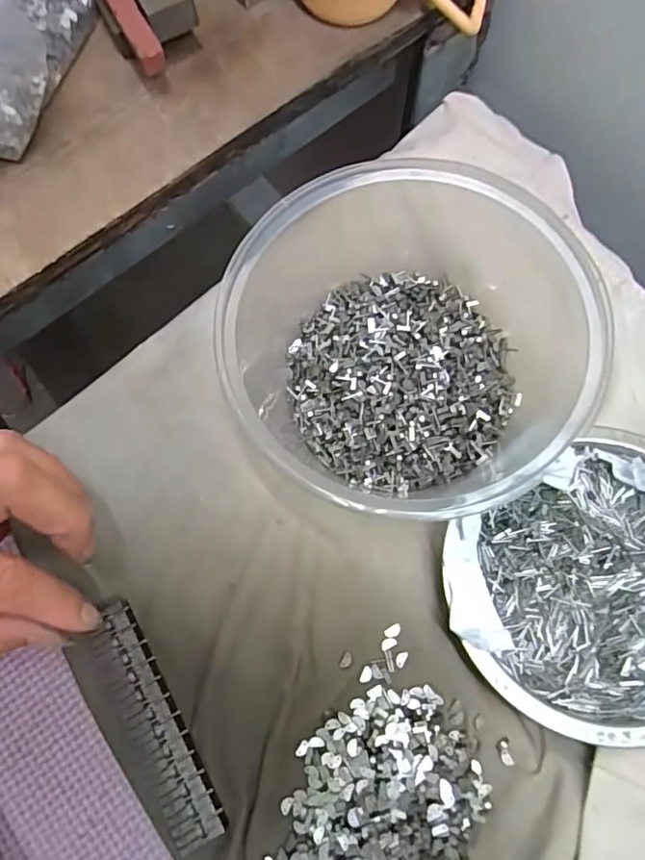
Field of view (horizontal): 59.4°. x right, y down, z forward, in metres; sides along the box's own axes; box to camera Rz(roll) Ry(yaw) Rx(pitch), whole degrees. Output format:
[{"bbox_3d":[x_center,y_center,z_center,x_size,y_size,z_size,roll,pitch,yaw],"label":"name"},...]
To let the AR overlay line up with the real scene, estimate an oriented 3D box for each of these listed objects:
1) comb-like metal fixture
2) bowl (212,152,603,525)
[{"bbox_3d":[-0.069,0.119,0.233,0.021,0.012,0.096,-28,79,-5],"label":"comb-like metal fixture"},{"bbox_3d":[0.036,-0.041,0.241,0.149,0.064,0.154,-1,75,3],"label":"bowl"}]

